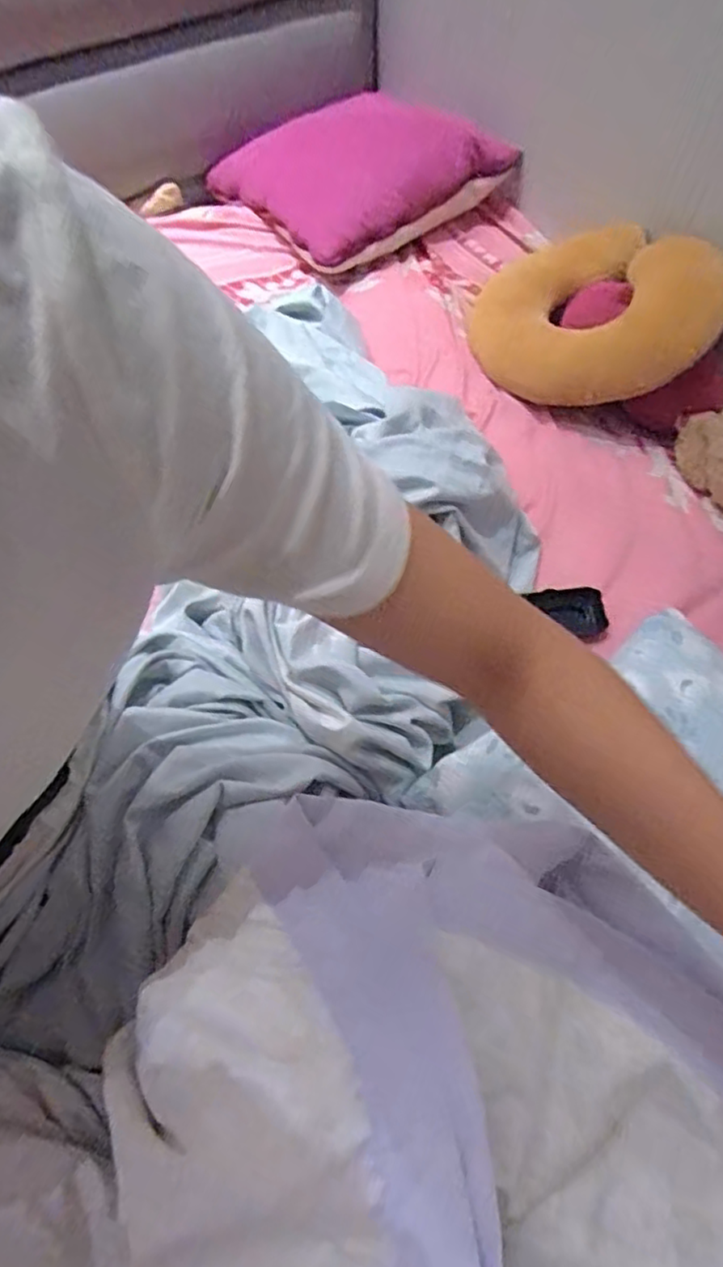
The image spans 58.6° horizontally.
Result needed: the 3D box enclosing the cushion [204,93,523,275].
[{"bbox_3d":[0.006,-0.685,0.966,0.332,0.115,0.288,-31,66,-15],"label":"cushion"}]

